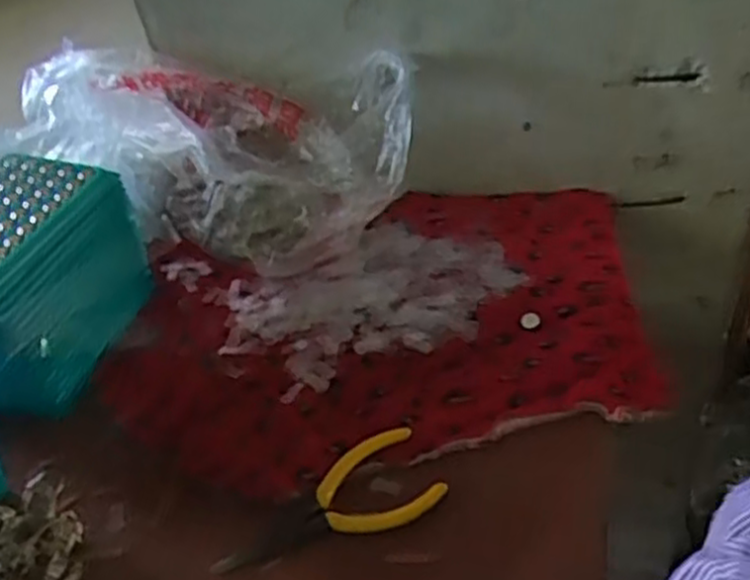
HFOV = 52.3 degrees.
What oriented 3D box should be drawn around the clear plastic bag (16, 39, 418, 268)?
[{"bbox_3d":[-0.119,-0.104,0.562,0.280,0.110,0.114,8,44,20],"label":"clear plastic bag"}]

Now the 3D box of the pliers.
[{"bbox_3d":[-0.027,0.109,0.401,0.119,0.008,0.048,-17,41,-9],"label":"pliers"}]

